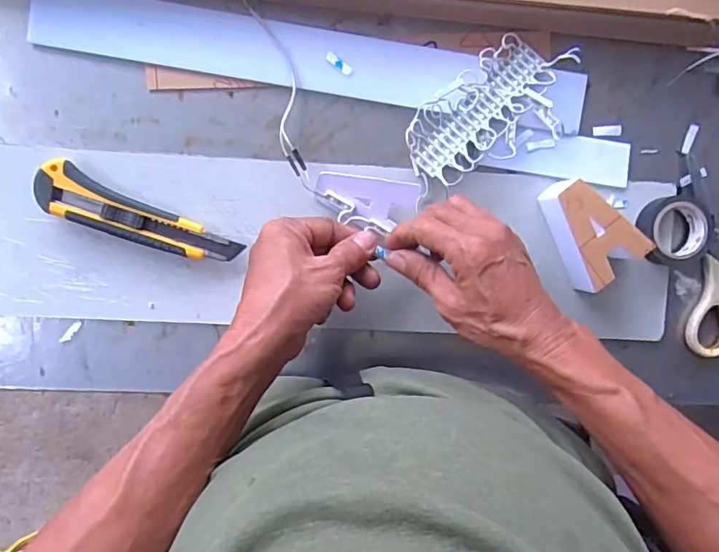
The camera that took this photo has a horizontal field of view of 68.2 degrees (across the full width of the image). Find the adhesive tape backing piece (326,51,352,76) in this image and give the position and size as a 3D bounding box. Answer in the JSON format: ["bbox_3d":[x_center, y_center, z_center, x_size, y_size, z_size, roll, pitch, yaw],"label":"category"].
[{"bbox_3d":[-0.017,-0.174,0.435,0.024,0.004,0.008,36,92,-6],"label":"adhesive tape backing piece"}]

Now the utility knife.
[{"bbox_3d":[-0.176,-0.044,0.426,0.158,0.019,0.038,23,94,-5],"label":"utility knife"}]

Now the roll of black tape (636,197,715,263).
[{"bbox_3d":[0.271,-0.041,0.457,0.060,0.018,0.056,0,96,-3],"label":"roll of black tape"}]

